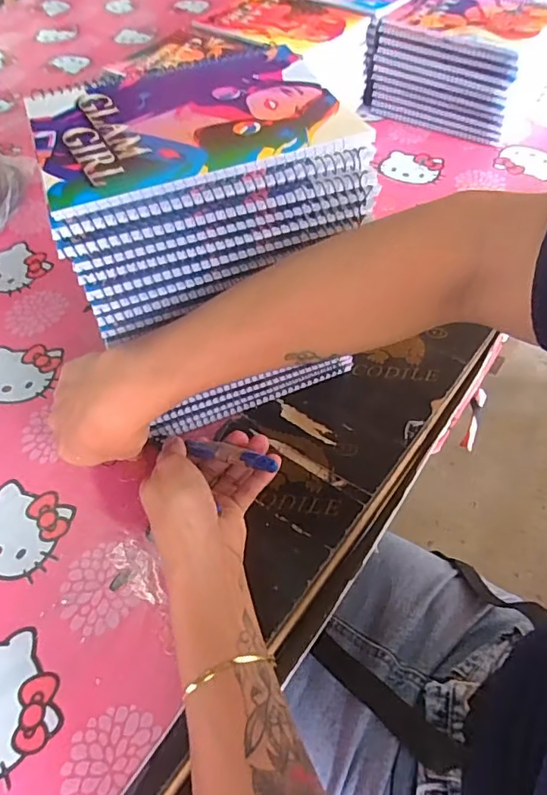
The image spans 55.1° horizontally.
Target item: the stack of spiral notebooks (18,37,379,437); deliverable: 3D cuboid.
[{"bbox_3d":[-0.048,-0.112,0.426,0.193,0.229,0.153,-18,54,-10],"label":"stack of spiral notebooks"}]

